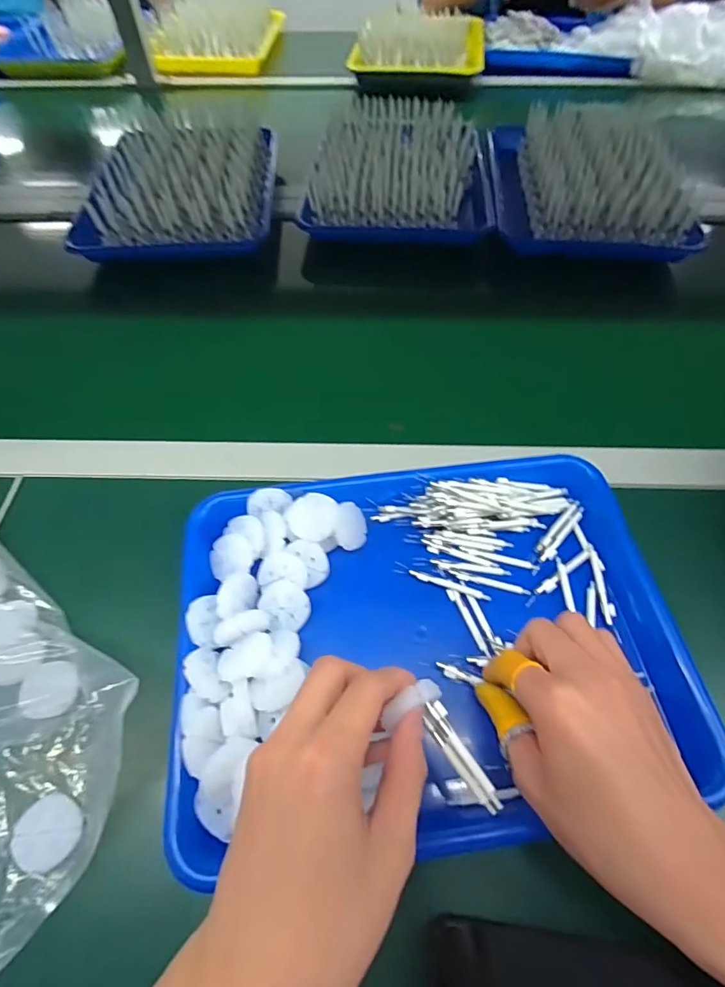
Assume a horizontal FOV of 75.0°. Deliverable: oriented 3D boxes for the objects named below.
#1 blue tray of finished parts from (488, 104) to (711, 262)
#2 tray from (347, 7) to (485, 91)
[{"bbox_3d":[0.289,-0.424,0.621,0.228,0.067,0.297,4,58,4],"label":"blue tray of finished parts"},{"bbox_3d":[0.104,-0.832,0.873,0.250,0.095,0.168,3,58,3],"label":"tray"}]

